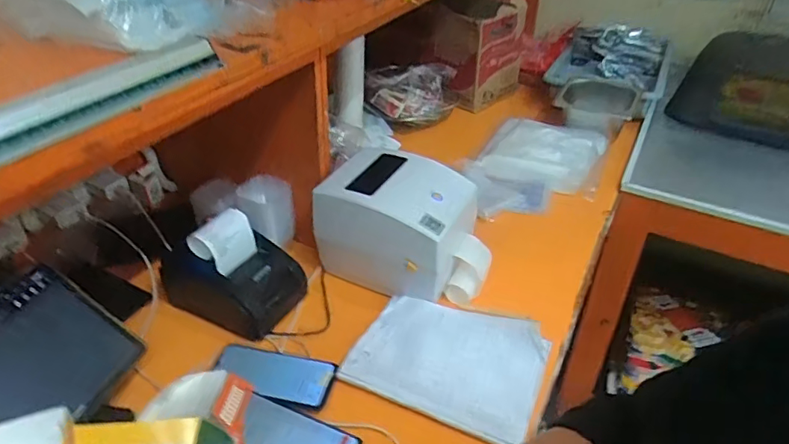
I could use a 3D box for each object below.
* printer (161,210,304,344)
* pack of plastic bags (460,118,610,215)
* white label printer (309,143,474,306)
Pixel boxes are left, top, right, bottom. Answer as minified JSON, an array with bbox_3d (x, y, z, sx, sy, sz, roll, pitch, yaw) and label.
[{"bbox_3d":[-0.246,0.063,0.776,0.186,0.128,0.142,14,39,19],"label":"printer"},{"bbox_3d":[0.301,-0.122,1.113,0.252,0.041,0.381,21,41,27],"label":"pack of plastic bags"},{"bbox_3d":[0.008,-0.004,0.834,0.212,0.155,0.169,17,40,22],"label":"white label printer"}]

